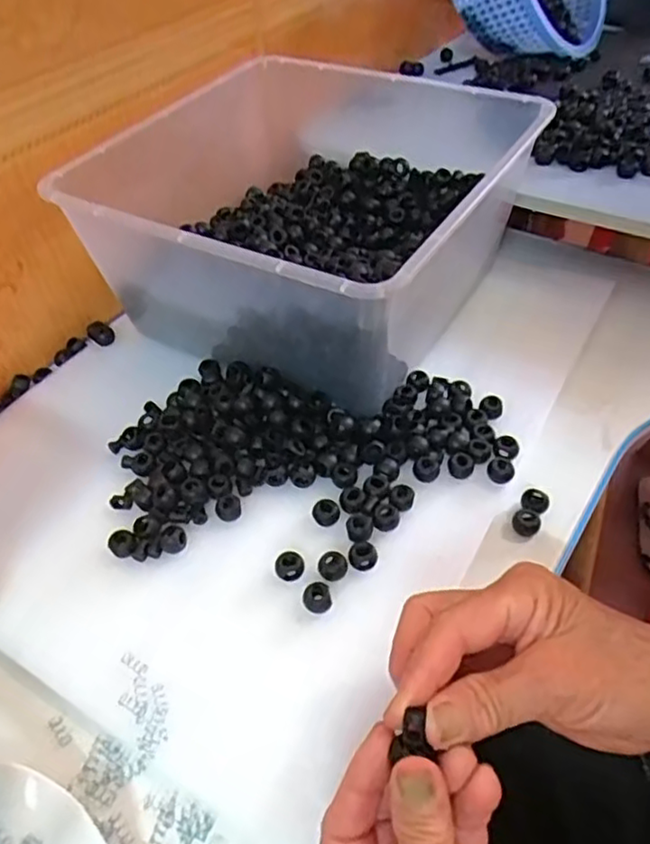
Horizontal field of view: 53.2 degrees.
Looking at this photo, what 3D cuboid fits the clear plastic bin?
[{"bbox_3d":[-0.010,-0.190,0.547,0.309,0.128,0.332,22,55,22],"label":"clear plastic bin"}]

